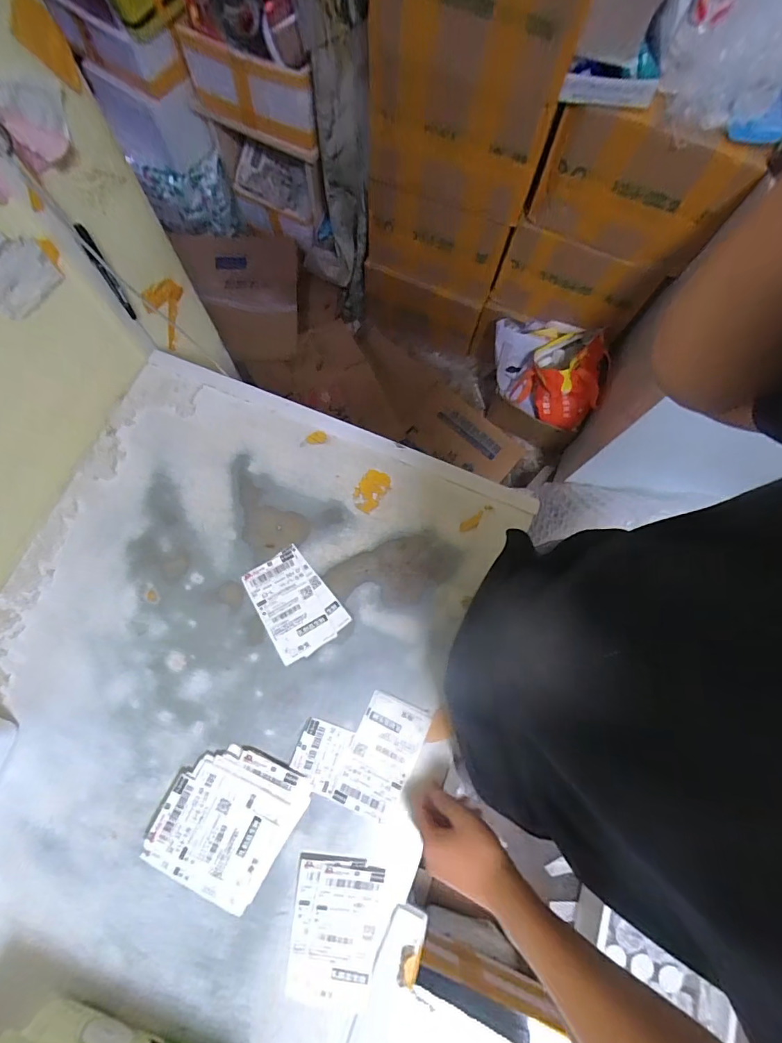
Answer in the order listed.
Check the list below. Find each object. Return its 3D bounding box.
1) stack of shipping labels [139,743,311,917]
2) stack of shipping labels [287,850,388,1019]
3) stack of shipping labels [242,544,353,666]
[{"bbox_3d":[-0.188,0.339,0.520,0.143,0.015,0.152,28,75,6],"label":"stack of shipping labels"},{"bbox_3d":[-0.062,0.452,0.506,0.095,0.011,0.139,6,74,0],"label":"stack of shipping labels"},{"bbox_3d":[-0.127,0.106,0.596,0.096,0.004,0.131,-35,78,-10],"label":"stack of shipping labels"}]

